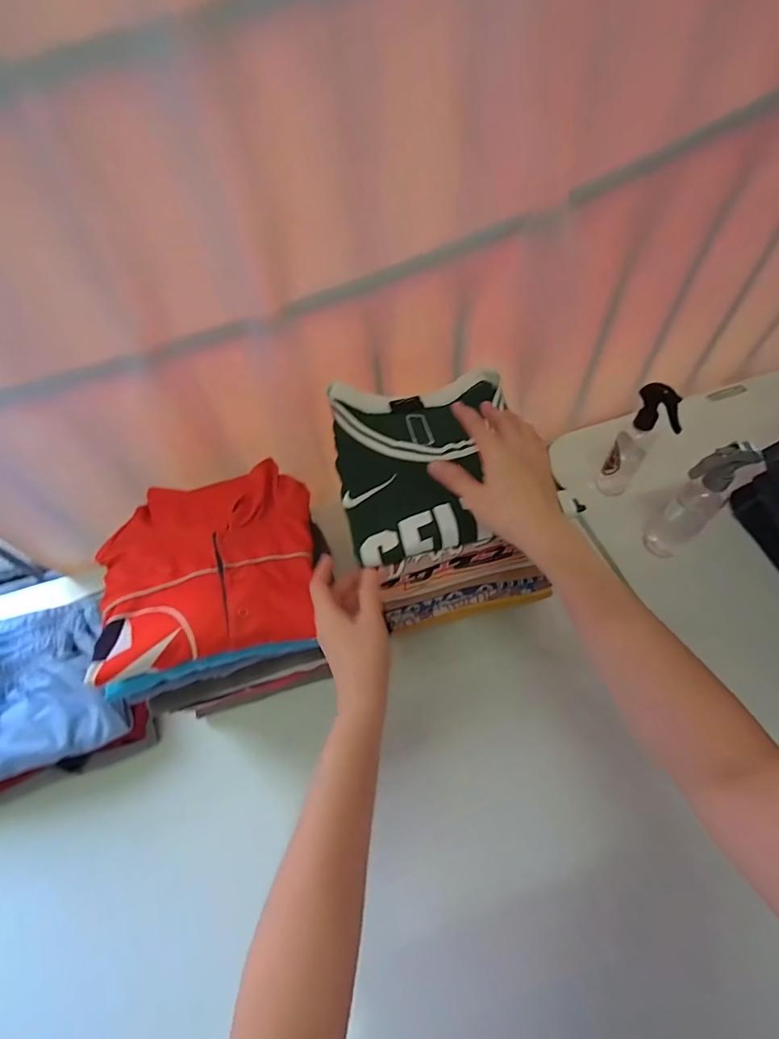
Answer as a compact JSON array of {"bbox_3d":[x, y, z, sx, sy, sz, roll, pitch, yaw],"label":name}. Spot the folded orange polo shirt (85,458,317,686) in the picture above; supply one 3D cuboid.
[{"bbox_3d":[-0.189,0.037,0.479,0.212,0.050,0.223,-16,56,-6],"label":"folded orange polo shirt"}]

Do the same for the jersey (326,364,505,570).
[{"bbox_3d":[0.044,-0.069,0.490,0.200,0.037,0.239,-9,56,-1],"label":"jersey"}]

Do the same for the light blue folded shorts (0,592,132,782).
[{"bbox_3d":[-0.447,0.200,0.535,0.234,0.042,0.193,-22,57,-9],"label":"light blue folded shorts"}]

